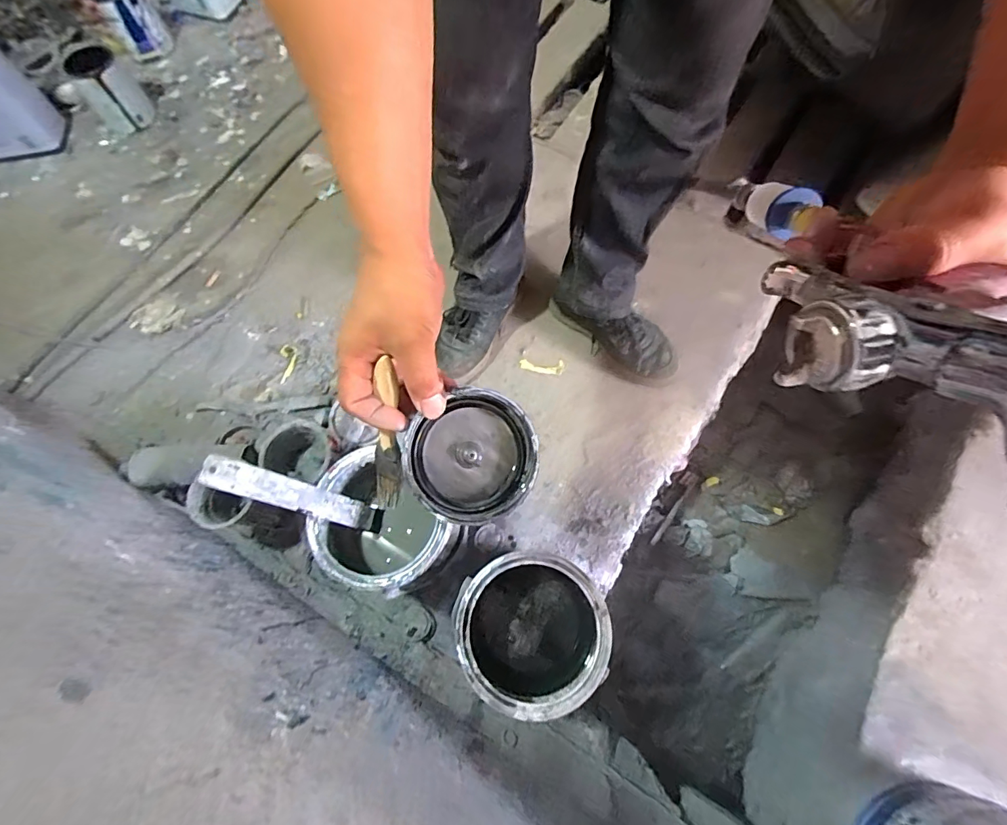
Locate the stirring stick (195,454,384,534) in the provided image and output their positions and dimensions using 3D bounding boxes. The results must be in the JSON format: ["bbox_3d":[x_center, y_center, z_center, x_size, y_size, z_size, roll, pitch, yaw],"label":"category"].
[{"bbox_3d":[-0.223,0.097,0.532,0.007,0.225,0.032,-6,64,34],"label":"stirring stick"}]

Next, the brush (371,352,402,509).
[{"bbox_3d":[-0.091,0.025,0.370,0.021,0.162,0.008,21,44,9],"label":"brush"}]

